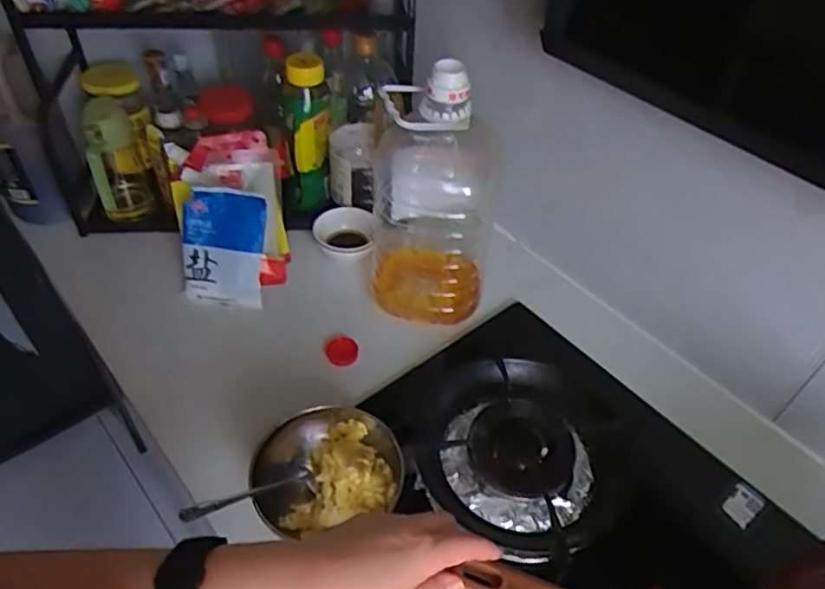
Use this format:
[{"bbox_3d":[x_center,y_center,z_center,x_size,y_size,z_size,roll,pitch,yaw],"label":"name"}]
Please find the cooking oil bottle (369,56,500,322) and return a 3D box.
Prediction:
[{"bbox_3d":[0.028,-0.112,0.788,0.148,0.356,0.132,0,46,-4],"label":"cooking oil bottle"}]

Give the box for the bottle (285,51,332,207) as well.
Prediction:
[{"bbox_3d":[-0.161,-0.249,0.968,0.068,0.229,0.078,-6,47,-11],"label":"bottle"}]

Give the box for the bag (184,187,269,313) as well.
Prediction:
[{"bbox_3d":[-0.263,-0.064,0.862,0.126,0.152,0.019,10,8,14],"label":"bag"}]

